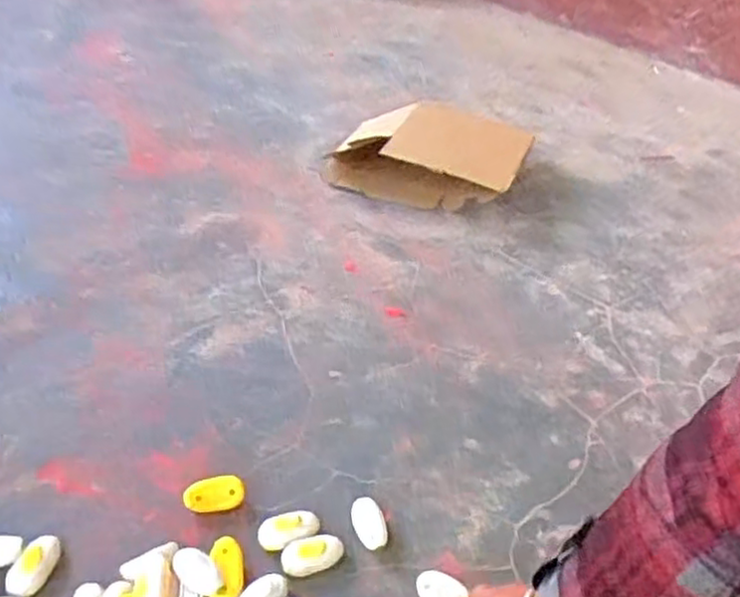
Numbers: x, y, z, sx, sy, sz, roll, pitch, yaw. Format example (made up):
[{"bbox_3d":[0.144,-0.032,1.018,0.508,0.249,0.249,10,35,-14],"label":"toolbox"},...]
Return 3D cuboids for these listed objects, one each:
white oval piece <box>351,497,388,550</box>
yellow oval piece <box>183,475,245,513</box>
[{"bbox_3d":[-0.001,0.227,0.718,0.031,0.022,0.050,-15,41,-21],"label":"white oval piece"},{"bbox_3d":[-0.160,0.205,0.735,0.059,0.033,0.026,-4,38,-9],"label":"yellow oval piece"}]

